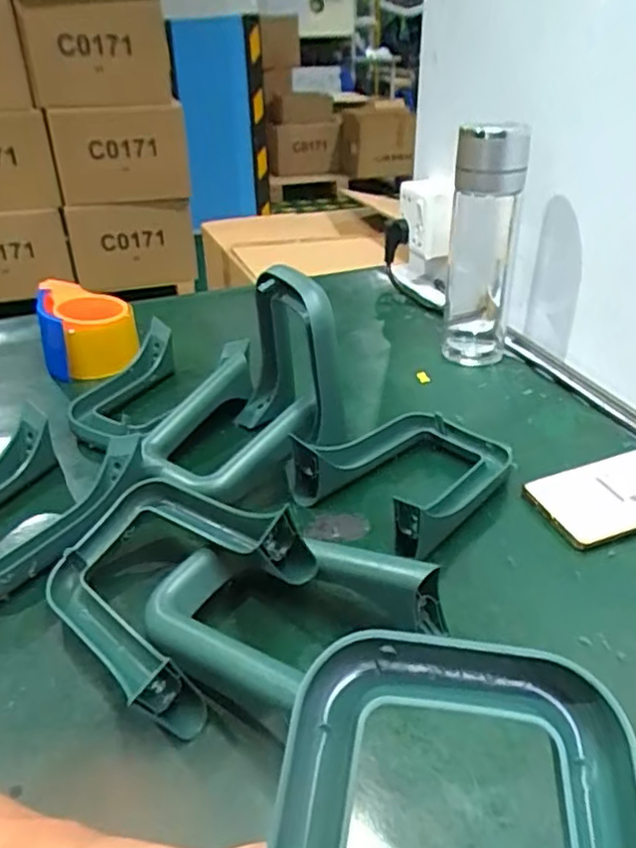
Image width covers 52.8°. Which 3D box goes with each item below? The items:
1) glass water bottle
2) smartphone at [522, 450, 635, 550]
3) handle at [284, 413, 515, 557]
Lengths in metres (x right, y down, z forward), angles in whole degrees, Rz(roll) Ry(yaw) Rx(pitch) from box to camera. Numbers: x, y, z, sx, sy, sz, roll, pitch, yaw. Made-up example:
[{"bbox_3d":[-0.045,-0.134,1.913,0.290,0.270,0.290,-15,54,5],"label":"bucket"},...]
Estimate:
[{"bbox_3d":[0.176,-0.191,0.687,0.067,0.239,0.073,6,32,11],"label":"glass water bottle"},{"bbox_3d":[0.252,0.048,0.501,0.160,0.009,0.072,-15,39,-11],"label":"smartphone"},{"bbox_3d":[0.072,0.033,0.518,0.131,0.046,0.157,26,42,37],"label":"handle"}]

